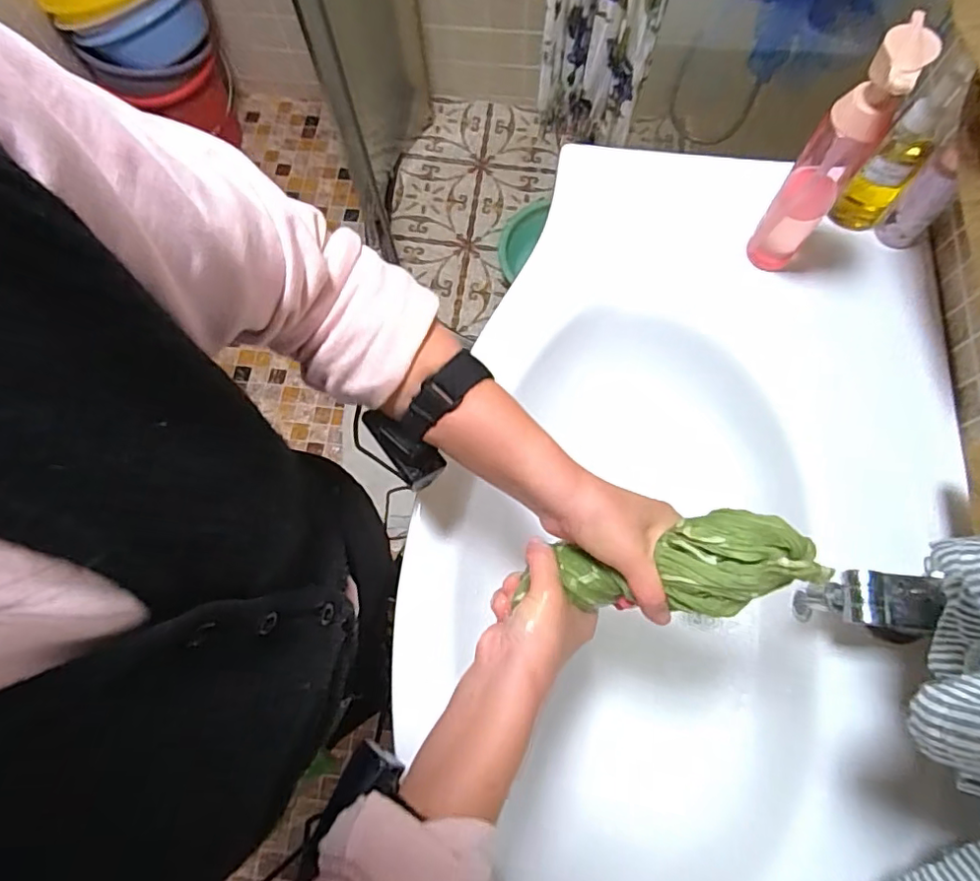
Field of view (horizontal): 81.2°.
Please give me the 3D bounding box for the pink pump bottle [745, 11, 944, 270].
[{"bbox_3d":[0.305,-0.246,0.523,0.053,0.238,0.063,35,75,12],"label":"pink pump bottle"}]

